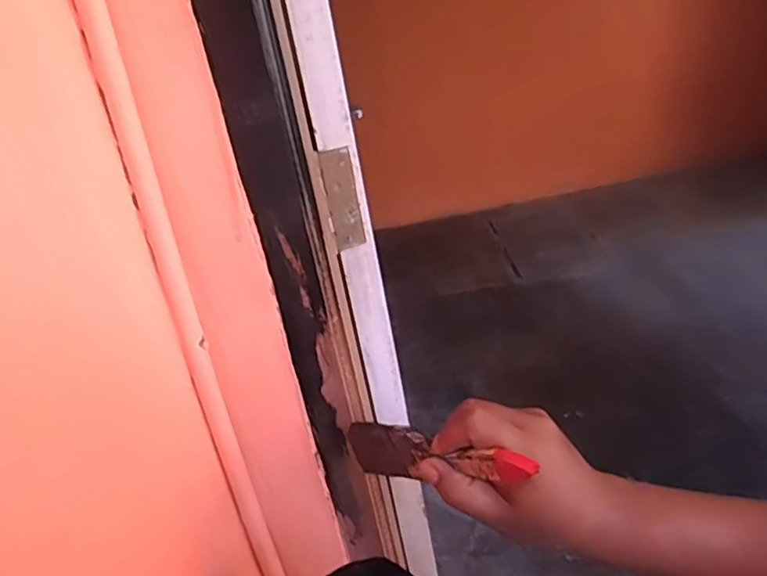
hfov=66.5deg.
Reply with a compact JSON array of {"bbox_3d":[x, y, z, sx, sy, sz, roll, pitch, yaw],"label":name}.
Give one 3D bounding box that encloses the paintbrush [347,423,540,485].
[{"bbox_3d":[0.032,0.117,0.404,0.011,0.040,0.173,-31,12,-37],"label":"paintbrush"}]

